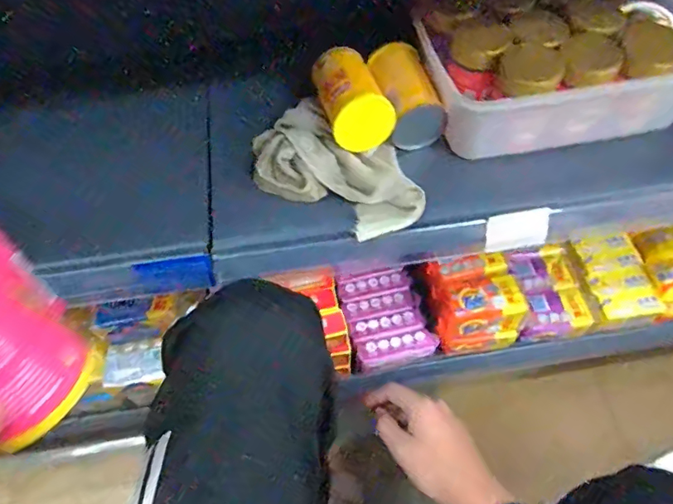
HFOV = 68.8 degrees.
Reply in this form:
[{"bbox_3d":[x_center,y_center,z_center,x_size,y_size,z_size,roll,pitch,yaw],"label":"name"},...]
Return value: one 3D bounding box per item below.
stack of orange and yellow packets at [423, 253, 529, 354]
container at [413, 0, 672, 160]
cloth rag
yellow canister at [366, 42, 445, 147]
[{"bbox_3d":[0.210,0.079,0.760,0.121,0.103,0.110,-9,59,-5],"label":"stack of orange and yellow packets"},{"bbox_3d":[0.259,-0.217,0.575,0.295,0.113,0.172,-9,59,-5],"label":"container"},{"bbox_3d":[0.005,-0.093,0.553,0.199,0.038,0.121,30,63,17],"label":"cloth rag"},{"bbox_3d":[0.081,-0.184,0.586,0.061,0.061,0.131,-12,59,-7],"label":"yellow canister"}]

